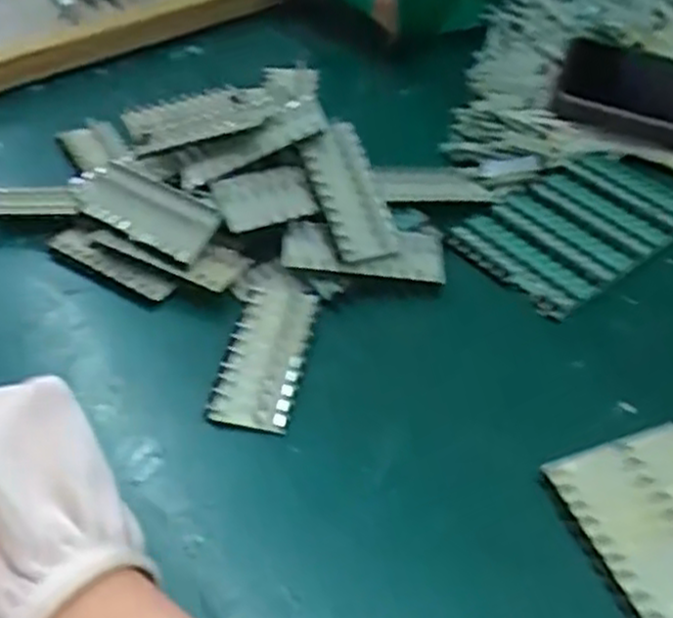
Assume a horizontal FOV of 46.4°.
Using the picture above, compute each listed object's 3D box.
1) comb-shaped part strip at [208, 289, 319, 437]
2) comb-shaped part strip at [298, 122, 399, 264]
[{"bbox_3d":[-0.033,0.021,0.367,0.034,0.007,0.080,6,44,7],"label":"comb-shaped part strip"},{"bbox_3d":[0.006,-0.060,0.405,0.034,0.009,0.075,-14,71,-12],"label":"comb-shaped part strip"}]

